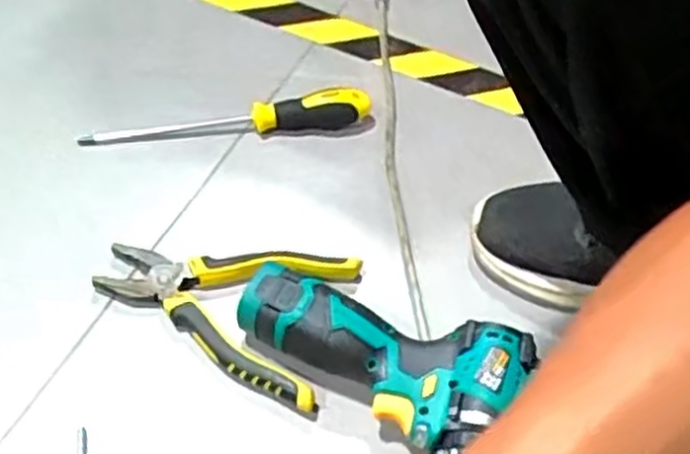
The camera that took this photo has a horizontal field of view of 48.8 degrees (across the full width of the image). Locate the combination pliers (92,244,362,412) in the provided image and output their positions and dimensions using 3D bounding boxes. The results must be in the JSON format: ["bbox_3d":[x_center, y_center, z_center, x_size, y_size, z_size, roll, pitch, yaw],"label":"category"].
[{"bbox_3d":[-0.089,0.050,0.556,0.174,0.025,0.120,16,53,8],"label":"combination pliers"}]

